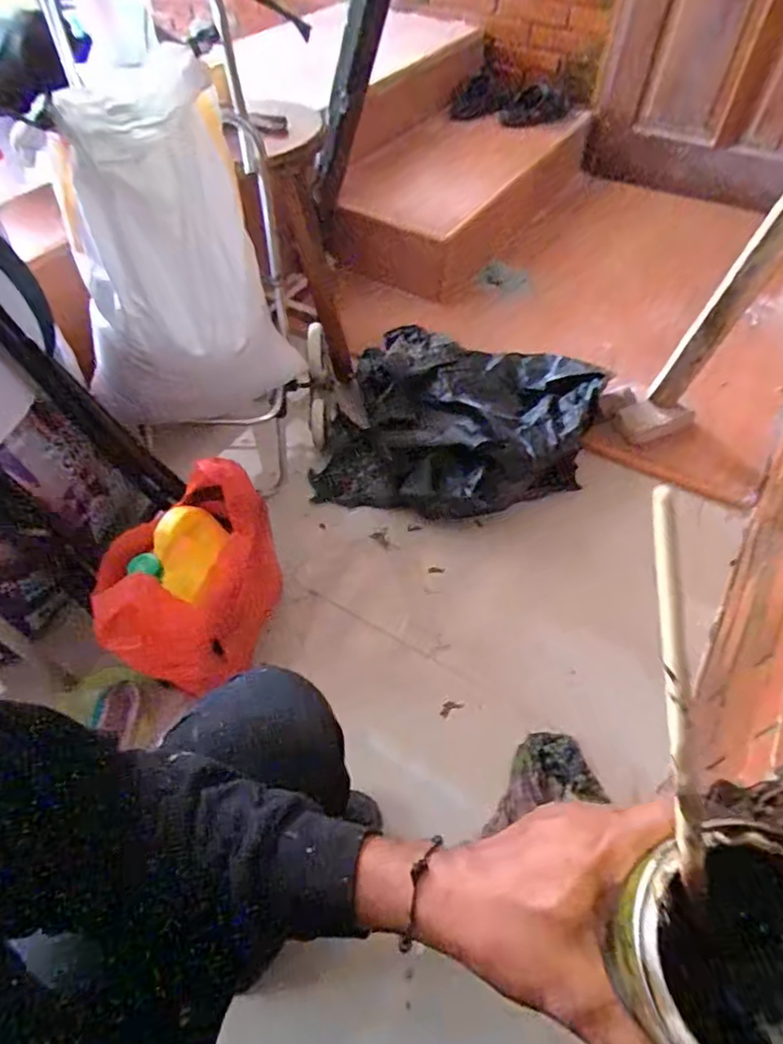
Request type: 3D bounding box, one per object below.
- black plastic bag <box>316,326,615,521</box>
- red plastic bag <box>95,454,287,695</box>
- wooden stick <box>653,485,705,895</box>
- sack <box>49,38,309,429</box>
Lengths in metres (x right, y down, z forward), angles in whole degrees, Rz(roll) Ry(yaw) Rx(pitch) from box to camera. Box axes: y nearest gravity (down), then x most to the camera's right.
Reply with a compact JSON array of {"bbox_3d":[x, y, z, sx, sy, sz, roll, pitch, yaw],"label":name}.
[{"bbox_3d":[0.141,-0.210,1.247,0.515,0.137,0.479,16,53,11],"label":"black plastic bag"},{"bbox_3d":[-0.254,0.083,0.808,0.158,0.213,0.250,17,54,12],"label":"red plastic bag"},{"bbox_3d":[0.102,0.073,0.210,0.008,0.188,0.005,-27,27,-20],"label":"wooden stick"},{"bbox_3d":[-0.330,-0.389,0.940,0.259,0.464,0.291,11,53,8],"label":"sack"}]

